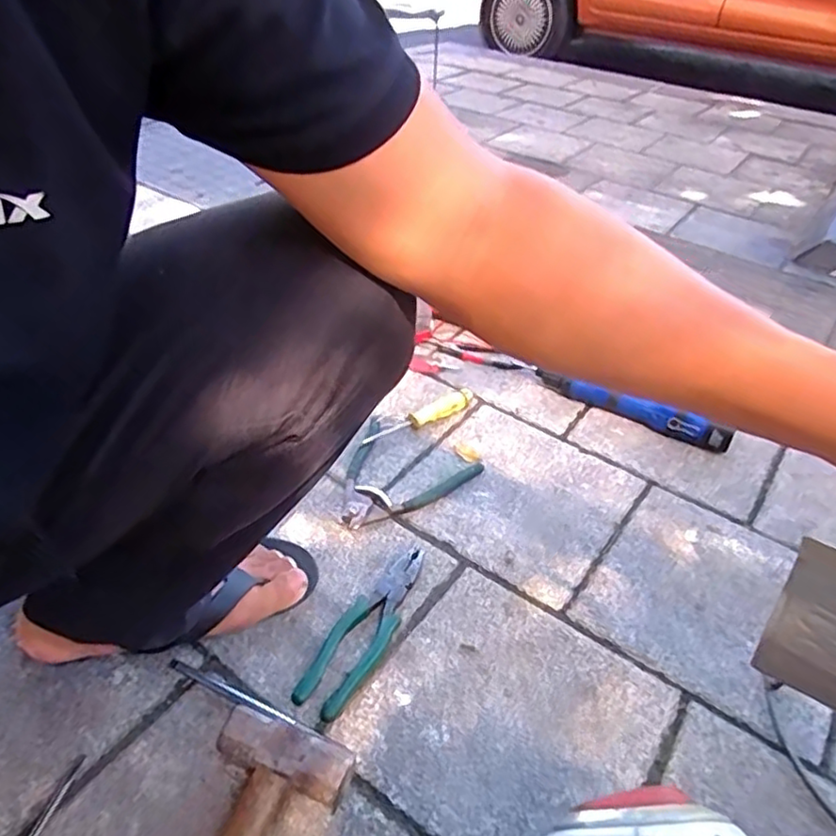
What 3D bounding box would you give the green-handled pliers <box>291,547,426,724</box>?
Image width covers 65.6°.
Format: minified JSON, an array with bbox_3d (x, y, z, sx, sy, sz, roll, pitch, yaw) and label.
[{"bbox_3d":[-0.047,0.202,0.643,0.052,0.013,0.200,22,43,22],"label":"green-handled pliers"}]

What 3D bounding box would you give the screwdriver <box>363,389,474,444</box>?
[{"bbox_3d":[0.008,-0.002,0.877,0.173,0.027,0.025,-21,45,-26],"label":"screwdriver"}]

